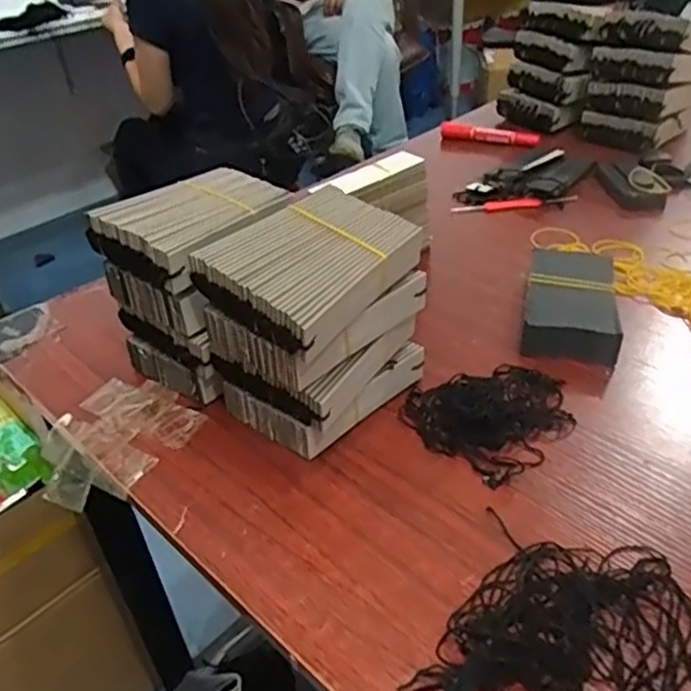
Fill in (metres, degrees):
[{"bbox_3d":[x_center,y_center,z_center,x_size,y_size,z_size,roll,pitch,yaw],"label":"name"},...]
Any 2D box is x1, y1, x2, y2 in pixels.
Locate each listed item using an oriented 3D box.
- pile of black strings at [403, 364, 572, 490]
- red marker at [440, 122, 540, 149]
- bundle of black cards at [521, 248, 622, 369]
[{"bbox_3d":[0.110,0.045,0.521,0.111,0.024,0.107,-31,43,-32],"label":"pile of black strings"},{"bbox_3d":[0.205,-0.300,0.972,0.136,0.029,0.020,5,37,13],"label":"red marker"},{"bbox_3d":[0.201,-0.041,0.606,0.075,0.038,0.136,7,37,15],"label":"bundle of black cards"}]

